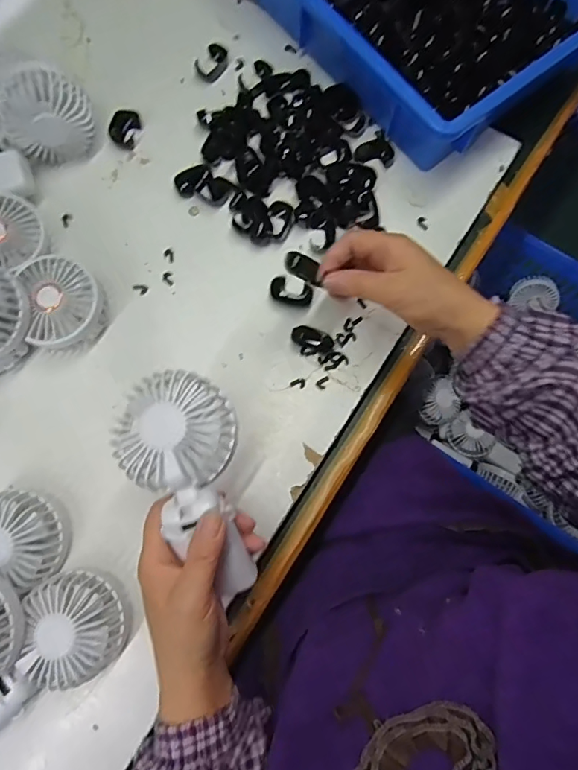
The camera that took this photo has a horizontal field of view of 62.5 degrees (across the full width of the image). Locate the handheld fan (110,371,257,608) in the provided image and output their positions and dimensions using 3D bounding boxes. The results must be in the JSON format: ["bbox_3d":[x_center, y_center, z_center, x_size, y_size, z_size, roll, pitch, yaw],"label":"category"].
[{"bbox_3d":[-0.065,0.074,0.335,0.083,0.042,0.167,-22,93,-5],"label":"handheld fan"}]

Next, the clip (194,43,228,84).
[{"bbox_3d":[-0.088,-0.380,0.561,0.028,0.017,0.046,40,80,9],"label":"clip"}]

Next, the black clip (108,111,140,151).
[{"bbox_3d":[-0.178,-0.278,0.517,0.026,0.017,0.036,7,77,2],"label":"black clip"}]

